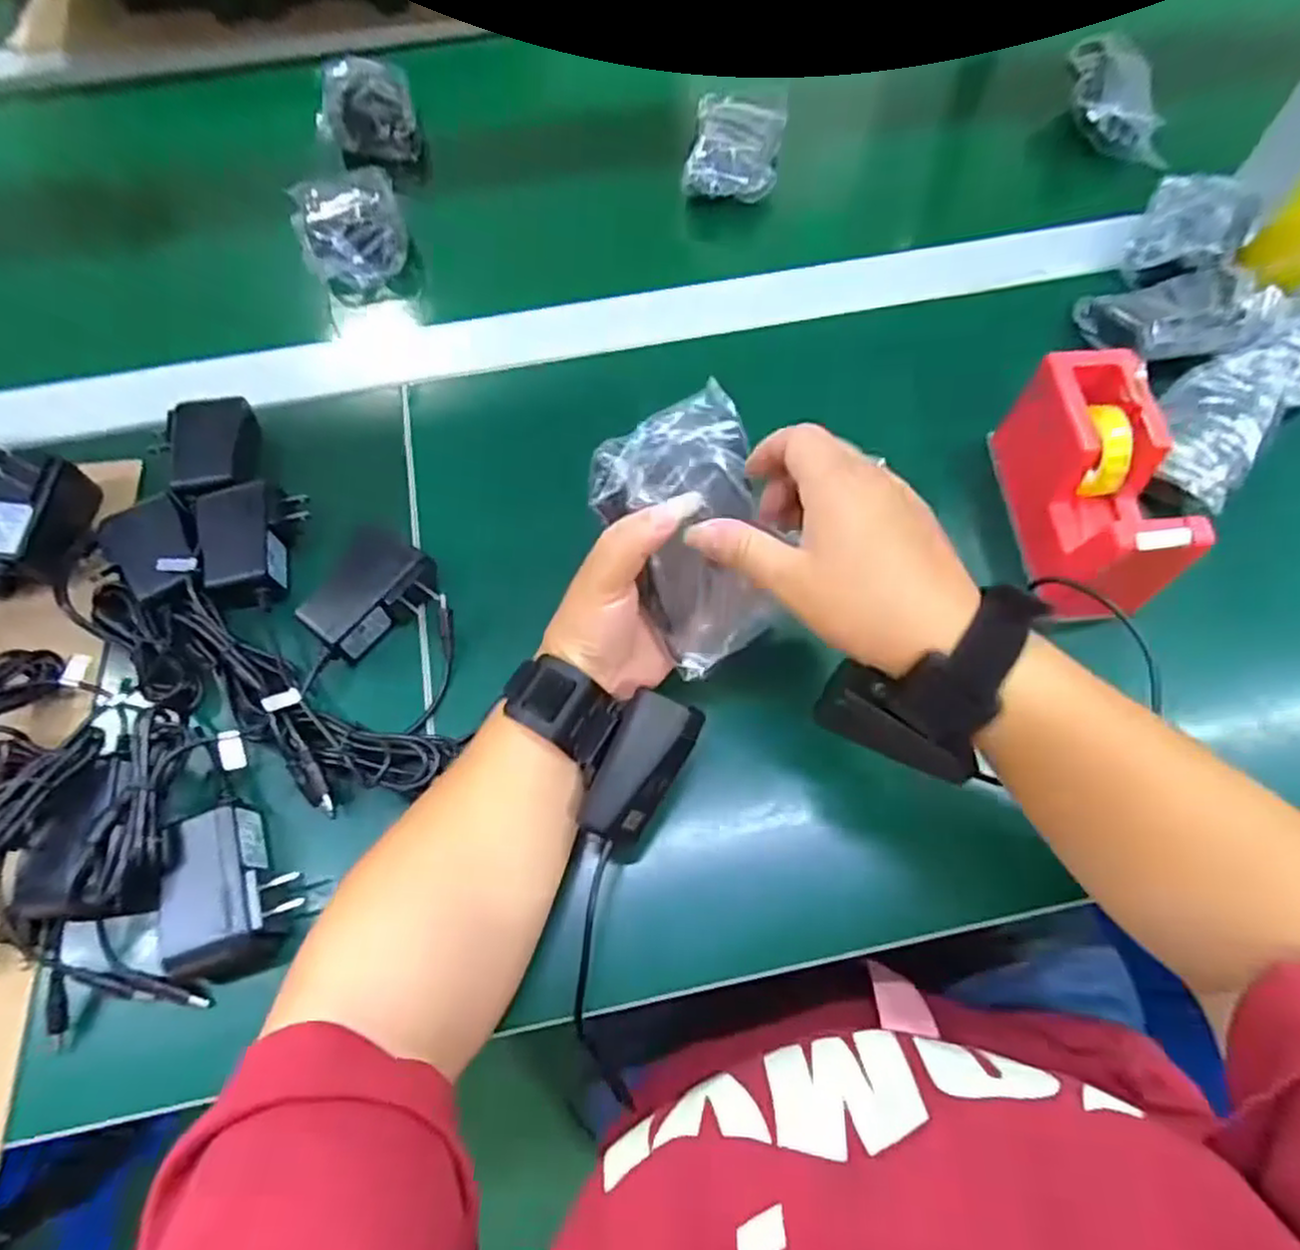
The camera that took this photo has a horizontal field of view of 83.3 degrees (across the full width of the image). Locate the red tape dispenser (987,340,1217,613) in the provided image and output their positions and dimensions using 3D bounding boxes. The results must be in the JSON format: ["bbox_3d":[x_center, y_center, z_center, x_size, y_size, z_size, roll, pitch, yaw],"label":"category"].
[{"bbox_3d":[0.240,-0.071,0.397,0.057,0.073,0.138,-1,61,2],"label":"red tape dispenser"}]

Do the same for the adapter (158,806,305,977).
[{"bbox_3d":[-0.200,0.123,0.349,0.054,0.035,0.064,-21,62,-9],"label":"adapter"}]

